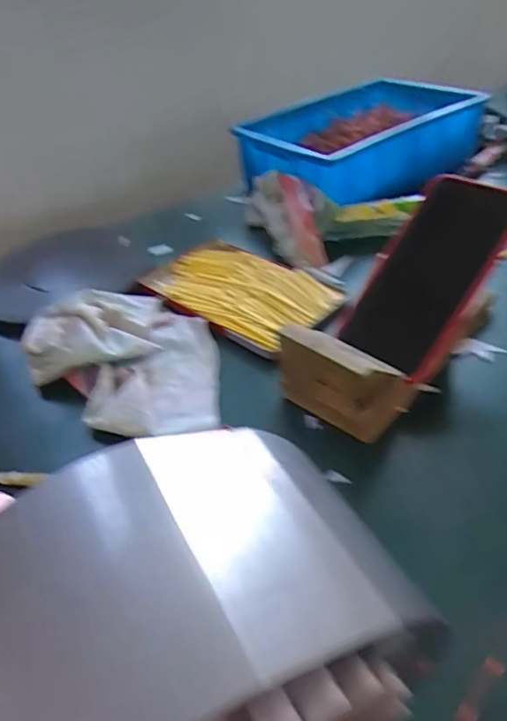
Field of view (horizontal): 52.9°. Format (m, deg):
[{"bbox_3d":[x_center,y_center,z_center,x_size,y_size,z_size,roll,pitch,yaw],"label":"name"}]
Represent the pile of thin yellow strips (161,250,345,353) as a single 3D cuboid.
[{"bbox_3d":[-0.011,-0.074,0.523,0.185,0.010,0.116,27,52,34],"label":"pile of thin yellow strips"}]

